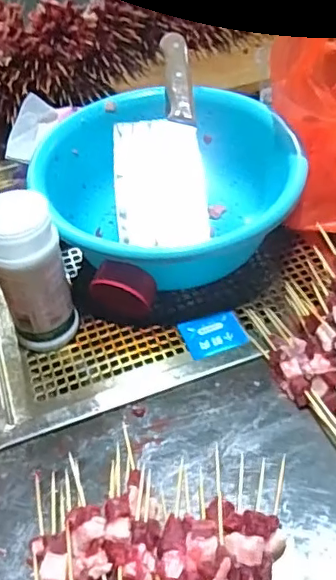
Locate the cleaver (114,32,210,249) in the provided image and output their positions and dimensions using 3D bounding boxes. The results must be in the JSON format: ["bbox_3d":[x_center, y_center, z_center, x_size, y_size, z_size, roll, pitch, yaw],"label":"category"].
[{"bbox_3d":[-0.004,-0.177,0.676,0.114,0.026,0.253,4,86,10],"label":"cleaver"}]

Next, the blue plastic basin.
[{"bbox_3d":[-0.002,-0.123,0.665,0.273,0.112,0.273,-3,48,3],"label":"blue plastic basin"}]

